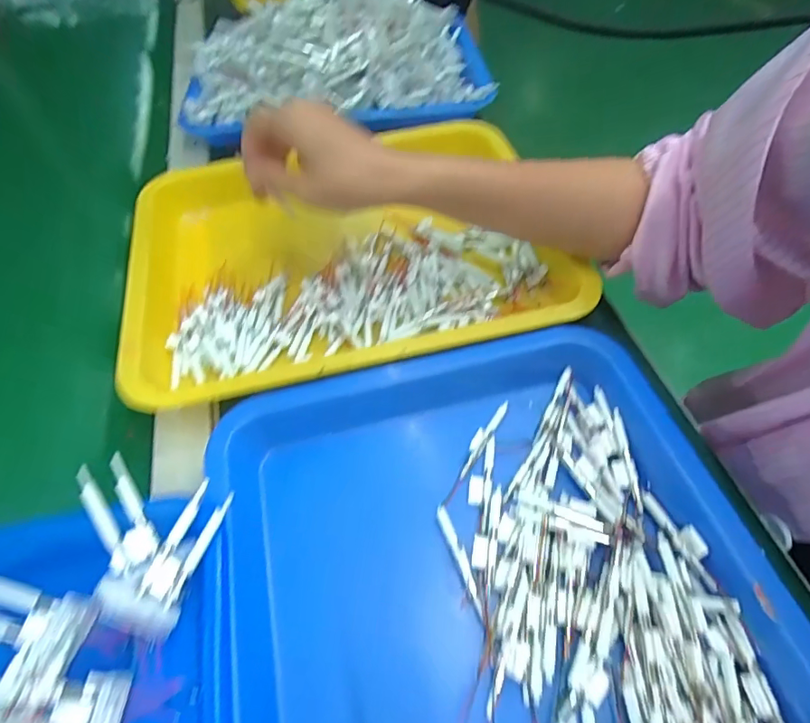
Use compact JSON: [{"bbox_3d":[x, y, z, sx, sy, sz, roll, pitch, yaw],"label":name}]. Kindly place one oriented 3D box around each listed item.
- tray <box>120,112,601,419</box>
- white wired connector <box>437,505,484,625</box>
[{"bbox_3d":[-0.044,-0.086,0.417,0.341,0.055,0.259,-13,53,-6],"label":"tray"},{"bbox_3d":[0.029,0.105,0.267,0.007,0.009,0.060,-17,53,-8],"label":"white wired connector"}]

